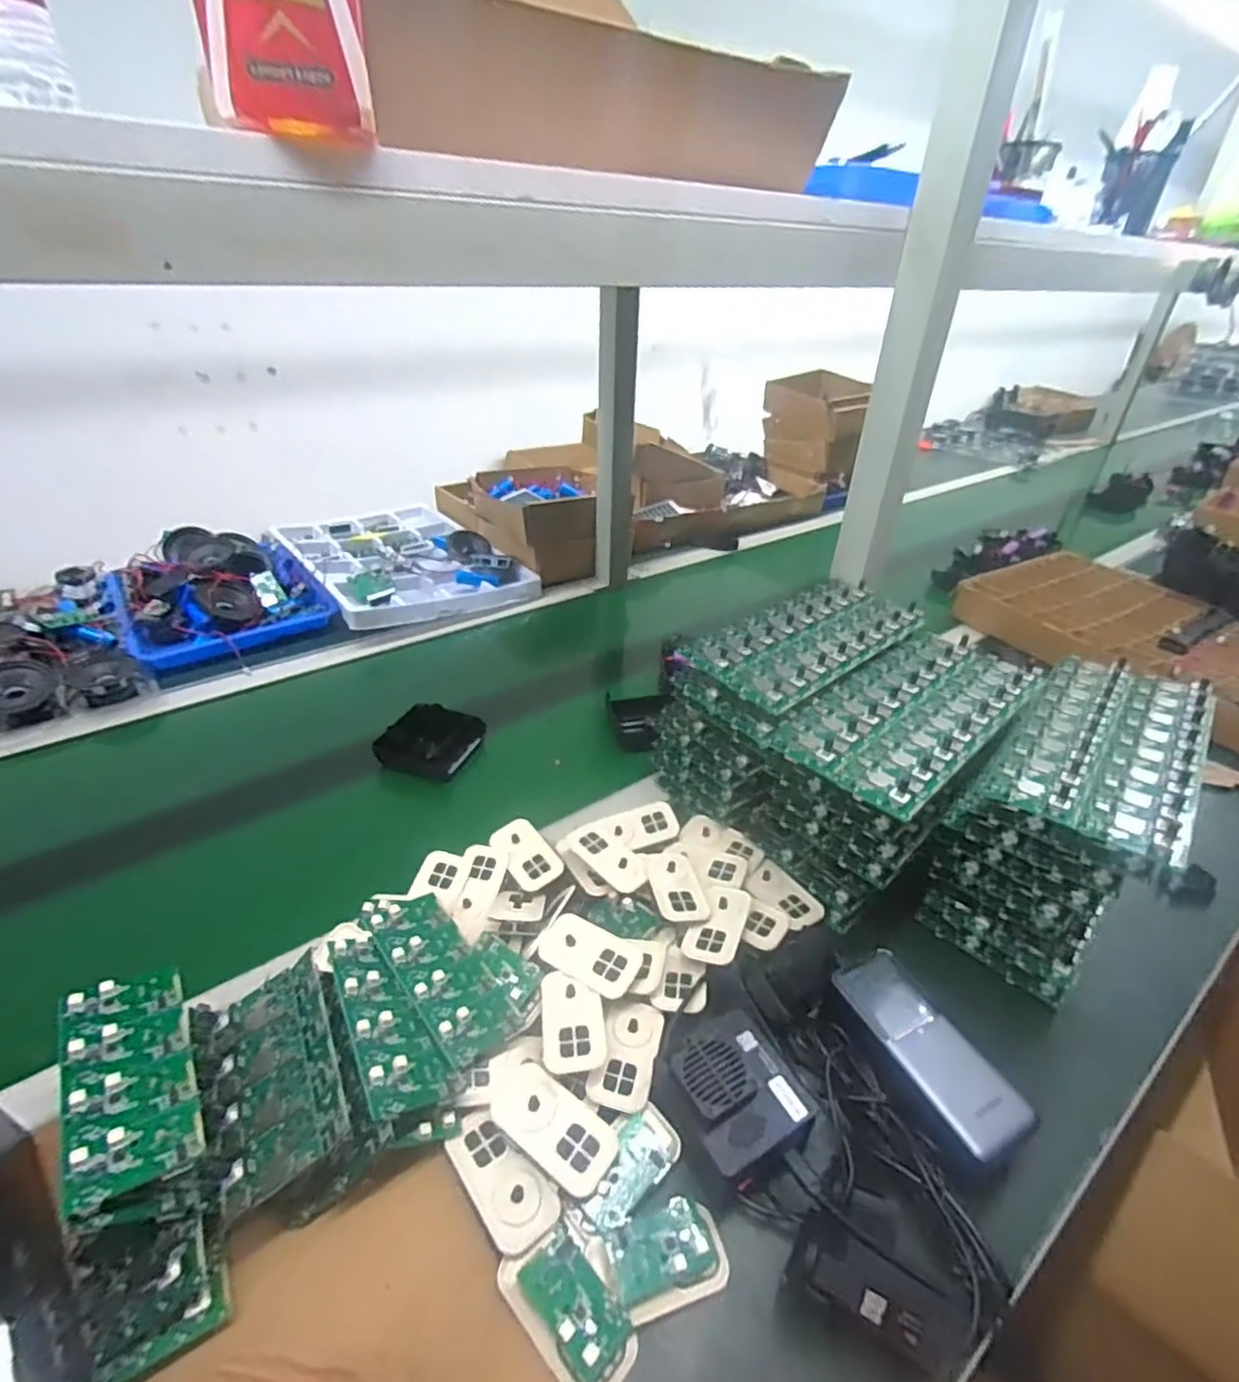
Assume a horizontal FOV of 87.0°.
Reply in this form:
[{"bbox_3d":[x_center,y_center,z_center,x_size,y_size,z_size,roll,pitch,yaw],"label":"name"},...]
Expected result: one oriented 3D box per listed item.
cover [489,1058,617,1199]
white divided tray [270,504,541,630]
[{"bbox_3d":[-0.040,0.260,0.392,0.078,0.011,0.042,23,39,27],"label":"cover"},{"bbox_3d":[-0.387,-0.240,1.112,0.309,0.042,0.490,-21,41,-31],"label":"white divided tray"}]

